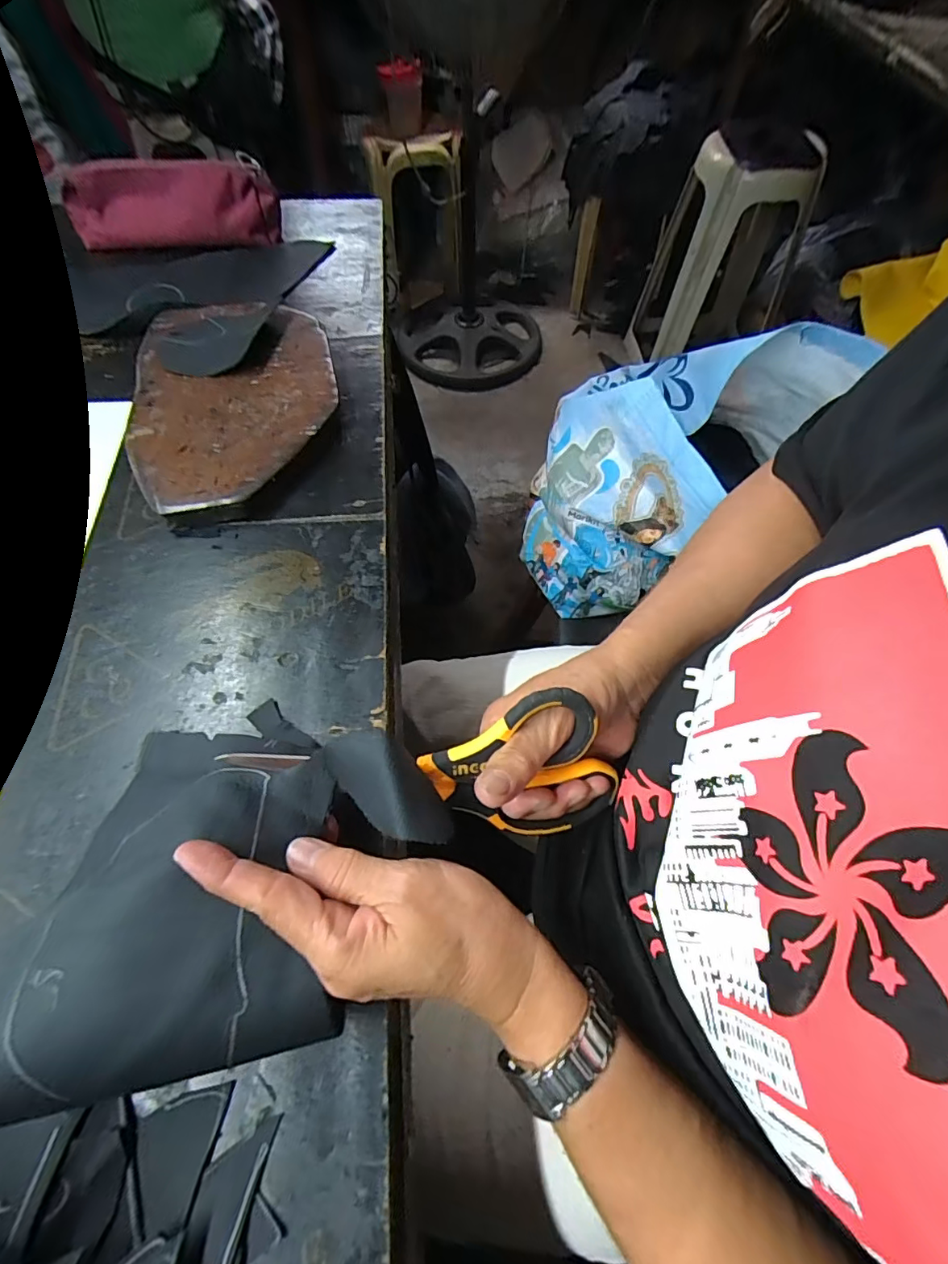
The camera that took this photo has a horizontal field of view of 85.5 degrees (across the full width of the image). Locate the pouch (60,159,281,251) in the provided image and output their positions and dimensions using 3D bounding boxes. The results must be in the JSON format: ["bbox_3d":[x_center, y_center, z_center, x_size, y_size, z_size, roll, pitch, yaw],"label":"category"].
[{"bbox_3d":[-0.345,-0.486,0.587,0.224,0.079,0.042,-8,61,-6],"label":"pouch"}]

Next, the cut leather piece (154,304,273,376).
[{"bbox_3d":[-0.243,-0.278,0.488,0.110,0.010,0.088,-23,63,-14],"label":"cut leather piece"}]

